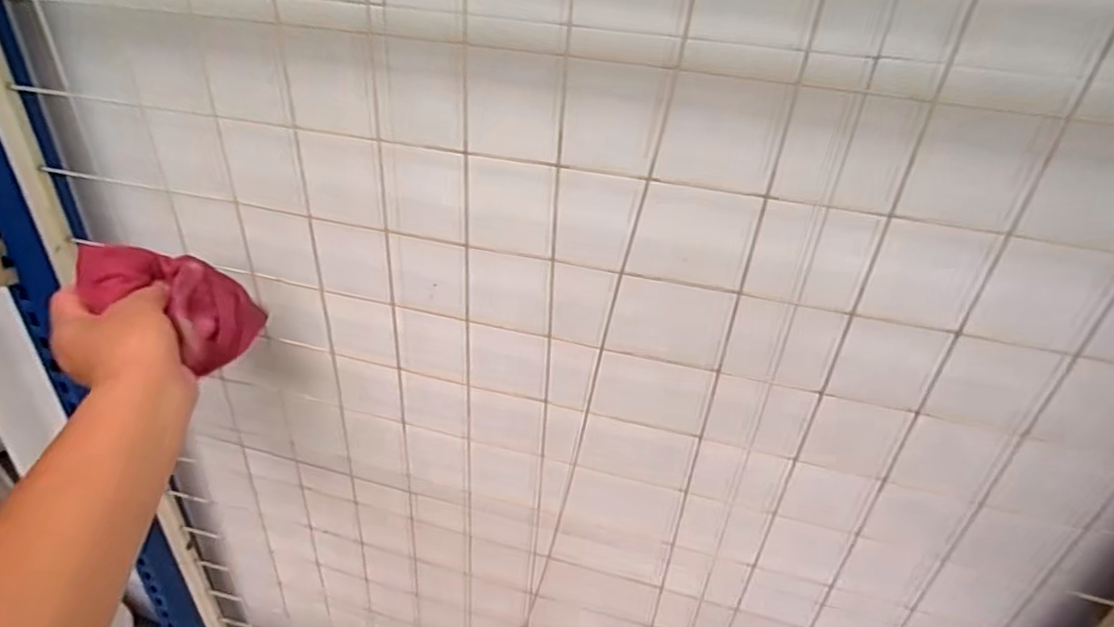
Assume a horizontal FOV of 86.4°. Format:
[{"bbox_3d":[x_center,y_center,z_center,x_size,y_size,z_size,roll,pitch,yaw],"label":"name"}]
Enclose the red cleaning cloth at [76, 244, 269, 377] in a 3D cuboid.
[{"bbox_3d":[-0.280,-0.007,0.433,0.120,0.060,0.043,38,11,-36],"label":"red cleaning cloth"}]

